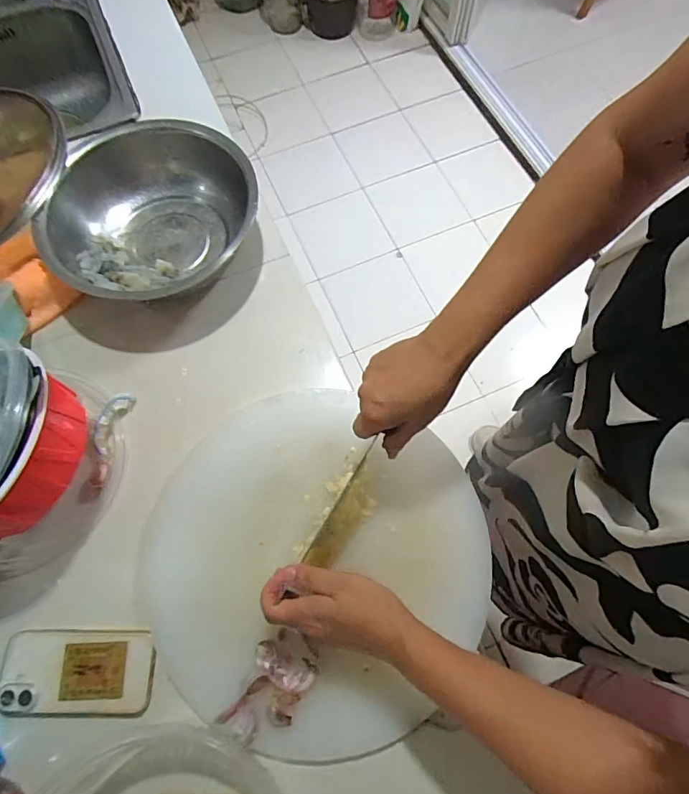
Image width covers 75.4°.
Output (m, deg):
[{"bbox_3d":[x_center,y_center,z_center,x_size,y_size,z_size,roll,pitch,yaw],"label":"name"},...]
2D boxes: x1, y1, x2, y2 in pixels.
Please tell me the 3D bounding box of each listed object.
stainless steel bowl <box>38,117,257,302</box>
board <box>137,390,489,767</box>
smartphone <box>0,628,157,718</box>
[{"bbox_3d":[-0.245,-0.229,0.586,0.234,0.087,0.262,35,74,13],"label":"stainless steel bowl"},{"bbox_3d":[-0.035,0.165,0.475,0.354,0.024,0.337,0,70,1],"label":"board"},{"bbox_3d":[-0.269,0.276,0.448,0.150,0.009,0.076,1,70,1],"label":"smartphone"}]

